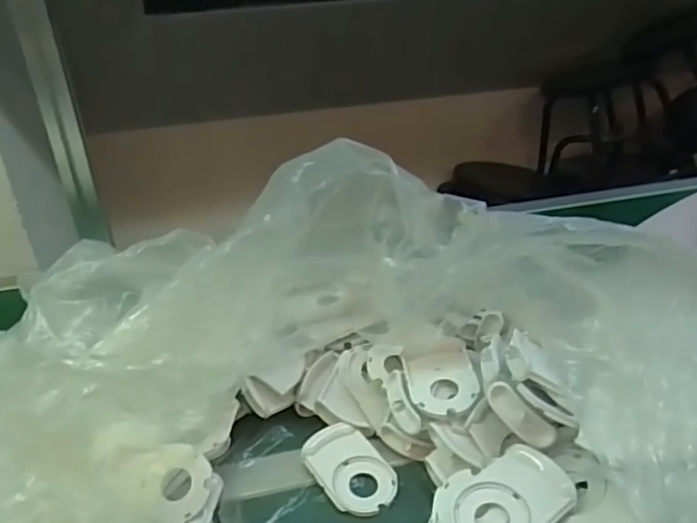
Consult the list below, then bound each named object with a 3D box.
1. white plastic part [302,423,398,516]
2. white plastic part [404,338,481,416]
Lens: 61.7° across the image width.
[{"bbox_3d":[0.003,0.172,0.485,0.057,0.015,0.080,-22,43,-30],"label":"white plastic part"},{"bbox_3d":[0.080,0.100,0.498,0.056,0.033,0.069,-4,28,-2],"label":"white plastic part"}]

